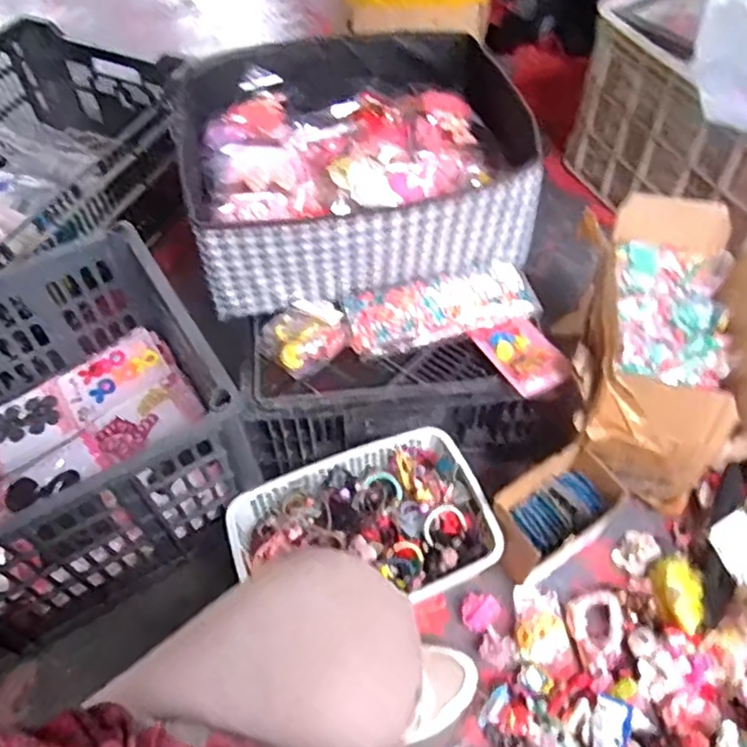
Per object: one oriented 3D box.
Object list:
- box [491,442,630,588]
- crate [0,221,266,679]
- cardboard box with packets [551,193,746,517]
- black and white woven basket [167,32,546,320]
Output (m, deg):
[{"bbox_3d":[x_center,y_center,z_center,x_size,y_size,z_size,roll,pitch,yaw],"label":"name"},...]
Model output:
[{"bbox_3d":[0.218,0.179,0.807,0.157,0.101,0.091,-29,59,-18],"label":"box"},{"bbox_3d":[-0.424,0.095,0.774,0.465,0.263,0.349,-29,58,-17],"label":"crate"},{"bbox_3d":[0.359,-0.027,0.853,0.201,0.245,0.327,10,55,9],"label":"cardboard box with packets"},{"bbox_3d":[-0.016,-0.274,0.859,0.417,0.145,0.365,-6,55,-2],"label":"black and white woven basket"}]

